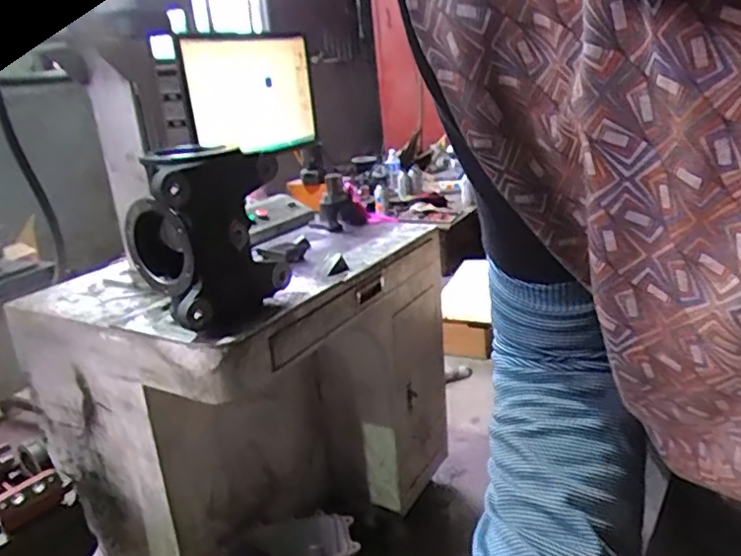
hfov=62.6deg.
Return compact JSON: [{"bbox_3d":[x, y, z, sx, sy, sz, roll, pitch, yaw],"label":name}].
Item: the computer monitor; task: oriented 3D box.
[{"bbox_3d":[-0.248,-0.394,1.324,0.031,0.240,0.469,2,20,23],"label":"computer monitor"}]

